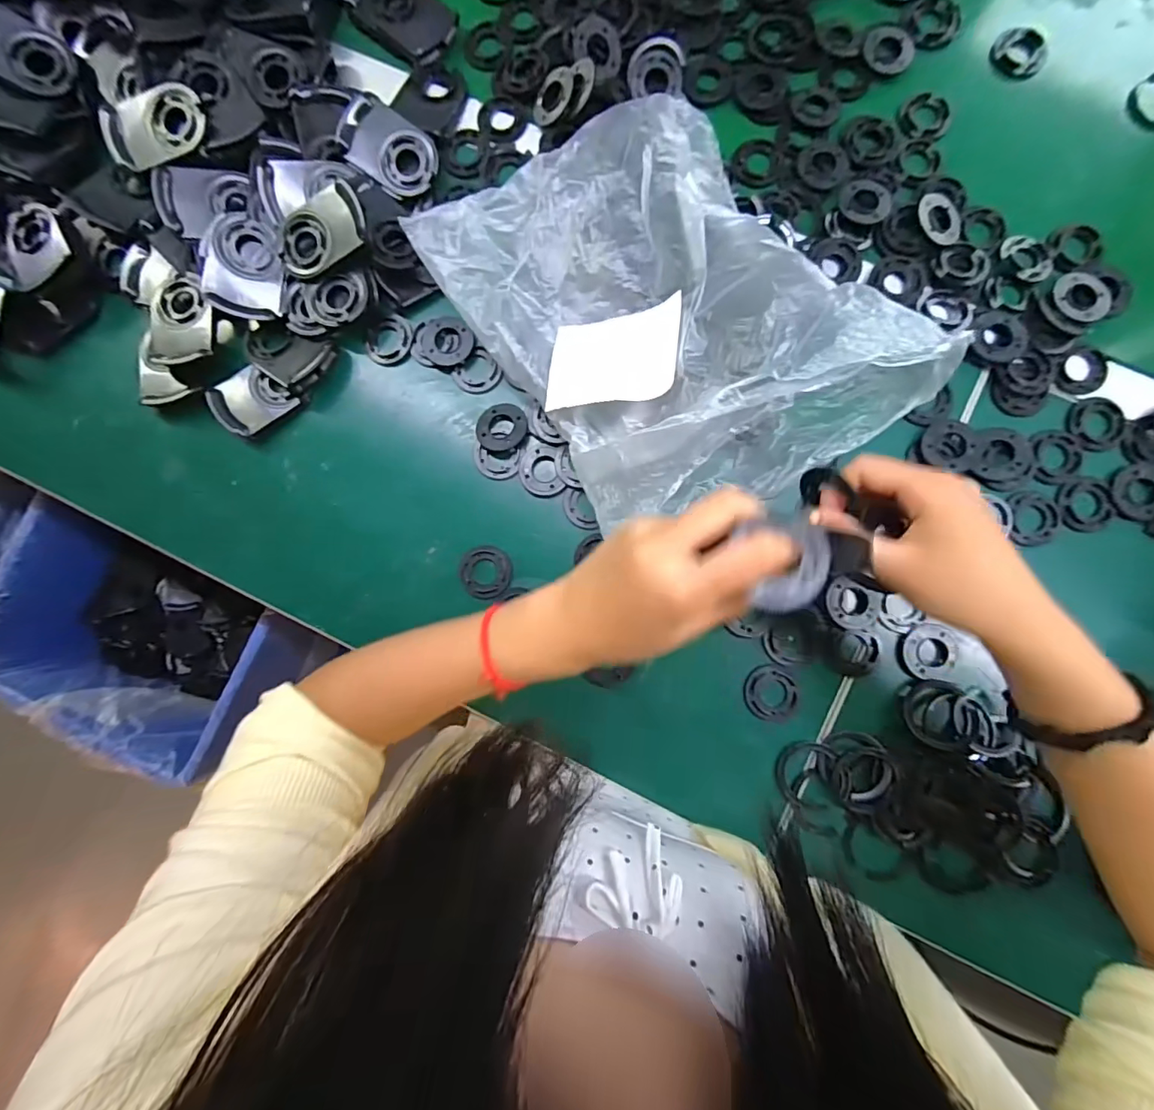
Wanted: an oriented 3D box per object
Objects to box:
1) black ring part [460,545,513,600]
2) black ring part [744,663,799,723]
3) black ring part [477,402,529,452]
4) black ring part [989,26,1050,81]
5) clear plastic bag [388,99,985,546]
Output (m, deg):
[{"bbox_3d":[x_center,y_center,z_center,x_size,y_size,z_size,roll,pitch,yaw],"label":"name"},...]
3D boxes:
[{"bbox_3d":[-0.077,0.015,0.425,0.043,0.005,0.045,0,85,3],"label":"black ring part"},{"bbox_3d":[0.158,0.112,0.406,0.041,0.004,0.045,2,85,4],"label":"black ring part"},{"bbox_3d":[-0.064,-0.111,0.430,0.044,0.007,0.043,0,85,3],"label":"black ring part"},{"bbox_3d":[0.394,-0.446,0.444,0.046,0.009,0.044,0,85,3],"label":"black ring part"},{"bbox_3d":[0.058,-0.177,0.351,0.228,0.155,0.308,-32,85,0],"label":"clear plastic bag"}]

